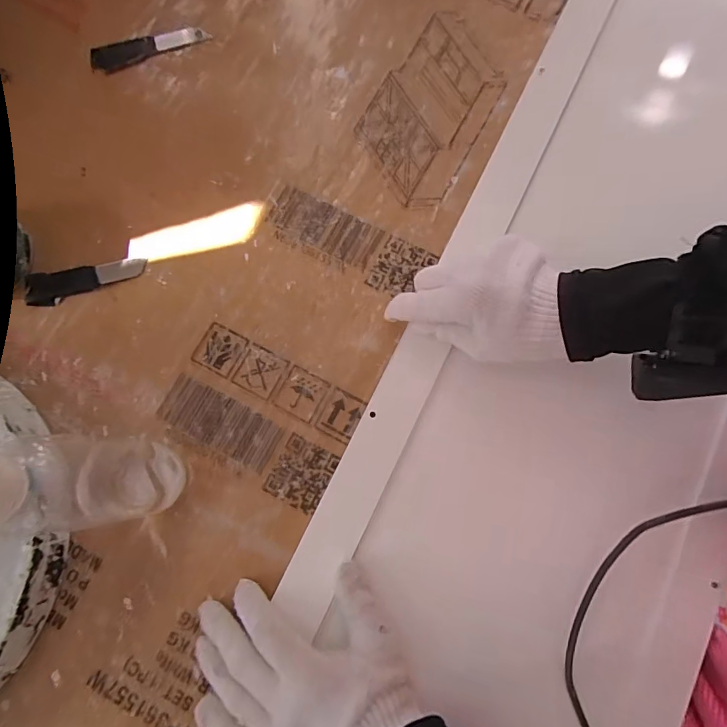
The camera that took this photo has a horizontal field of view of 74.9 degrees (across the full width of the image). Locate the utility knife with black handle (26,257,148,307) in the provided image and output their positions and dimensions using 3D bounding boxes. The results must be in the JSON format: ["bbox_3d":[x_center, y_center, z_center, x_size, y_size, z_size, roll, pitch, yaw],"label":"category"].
[{"bbox_3d":[-0.238,-0.072,0.406,0.098,0.009,0.030,-16,80,-4],"label":"utility knife with black handle"}]

